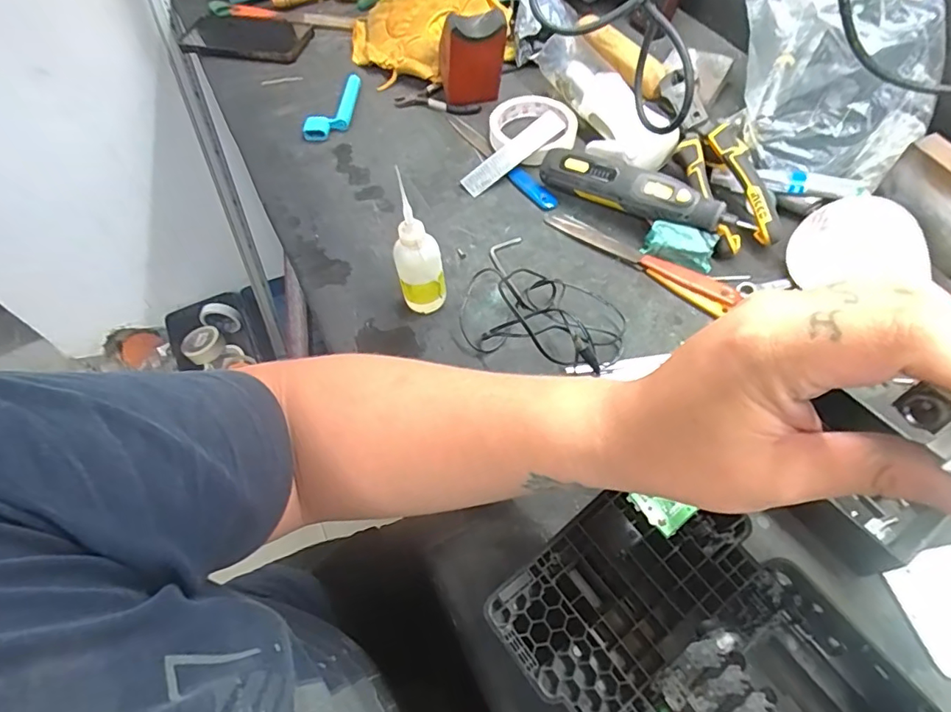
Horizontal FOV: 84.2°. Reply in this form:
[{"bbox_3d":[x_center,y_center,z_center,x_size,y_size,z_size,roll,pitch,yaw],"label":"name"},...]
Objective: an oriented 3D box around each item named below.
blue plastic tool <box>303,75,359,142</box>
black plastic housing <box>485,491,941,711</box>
[{"bbox_3d":[-0.153,-0.288,0.600,0.032,0.026,0.114,13,60,12],"label":"blue plastic tool"},{"bbox_3d":[0.131,0.177,0.289,0.157,0.048,0.208,-35,63,-16],"label":"black plastic housing"}]

